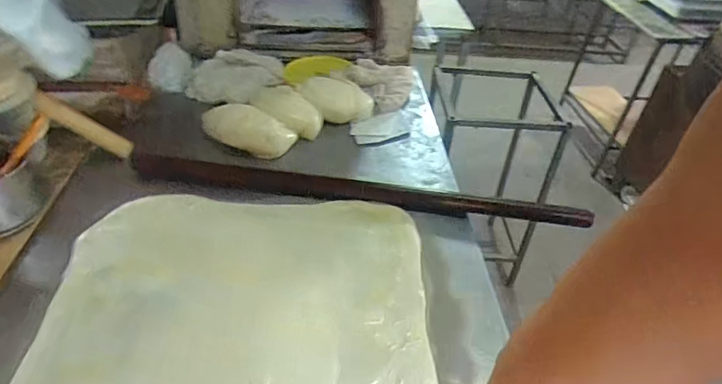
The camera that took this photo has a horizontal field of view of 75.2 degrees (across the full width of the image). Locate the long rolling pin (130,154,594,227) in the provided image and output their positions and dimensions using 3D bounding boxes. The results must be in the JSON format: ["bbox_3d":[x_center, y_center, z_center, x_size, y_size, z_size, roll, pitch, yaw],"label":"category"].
[{"bbox_3d":[-0.012,-0.006,0.823,0.796,0.034,0.043,9,41,4],"label":"long rolling pin"}]

